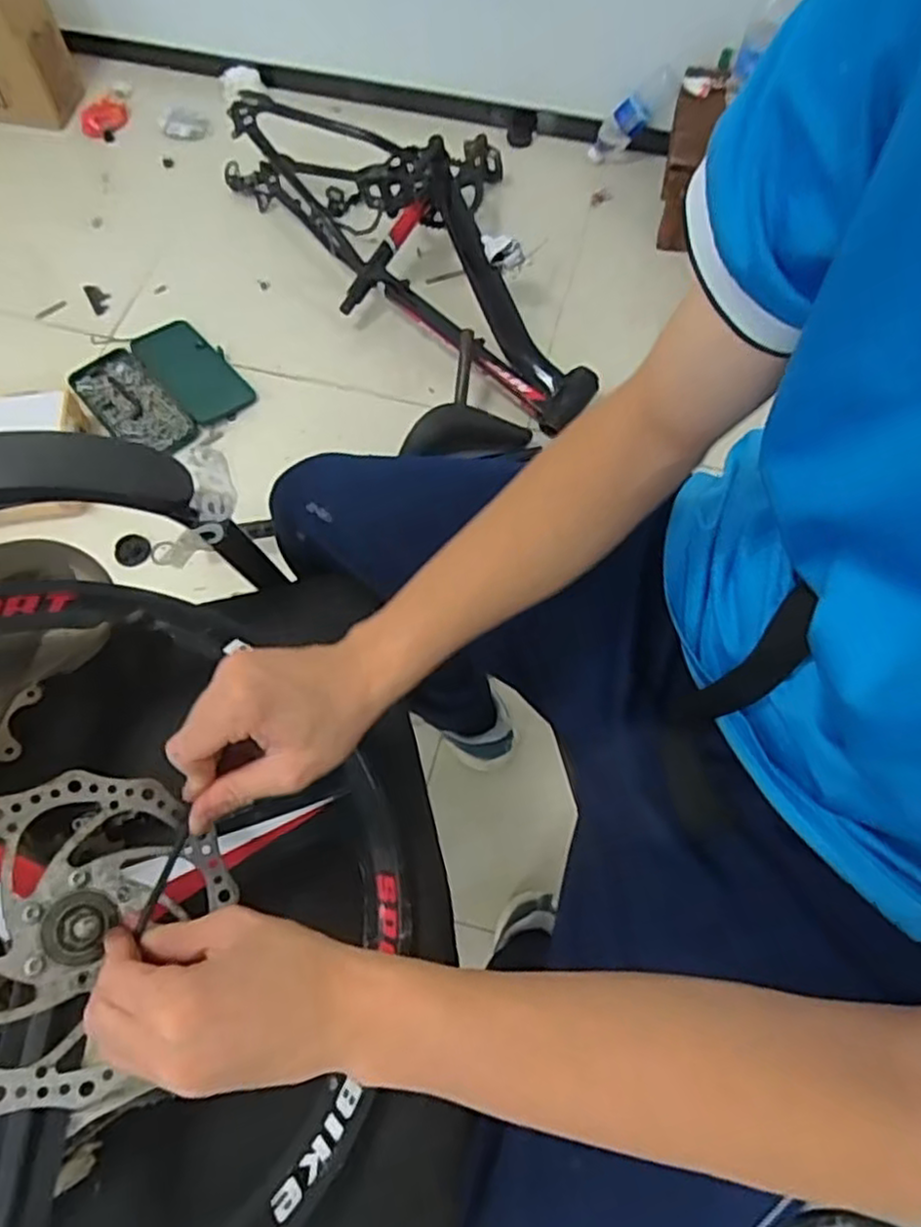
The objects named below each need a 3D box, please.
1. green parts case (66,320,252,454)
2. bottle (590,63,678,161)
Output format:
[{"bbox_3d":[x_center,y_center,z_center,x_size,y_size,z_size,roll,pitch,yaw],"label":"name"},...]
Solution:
[{"bbox_3d":[-0.525,-0.401,1.243,0.241,0.024,0.255,-41,74,-18],"label":"green parts case"},{"bbox_3d":[0.353,-1.040,1.462,0.077,0.211,0.057,9,55,-50],"label":"bottle"}]

